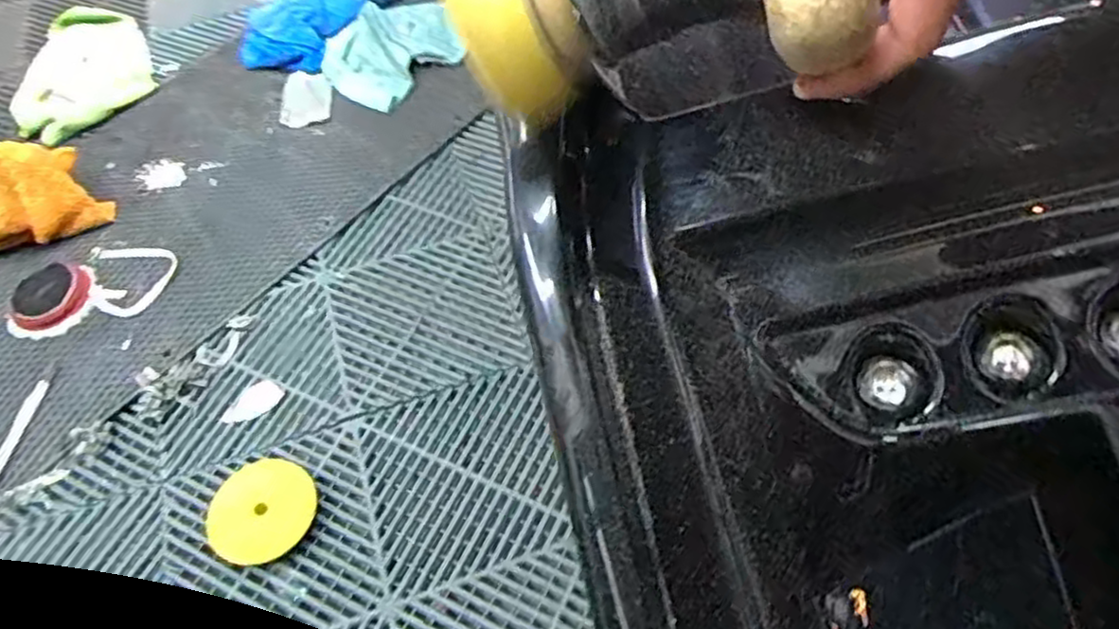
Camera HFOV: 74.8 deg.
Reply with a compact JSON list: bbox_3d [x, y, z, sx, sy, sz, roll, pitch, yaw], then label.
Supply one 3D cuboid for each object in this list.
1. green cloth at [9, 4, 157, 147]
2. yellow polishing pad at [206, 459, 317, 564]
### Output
[{"bbox_3d":[-0.714,-0.374,1.110,0.174,0.030,0.294,-11,57,-3],"label":"green cloth"},{"bbox_3d":[-0.286,0.191,0.708,0.098,0.031,0.098,33,65,23],"label":"yellow polishing pad"}]

